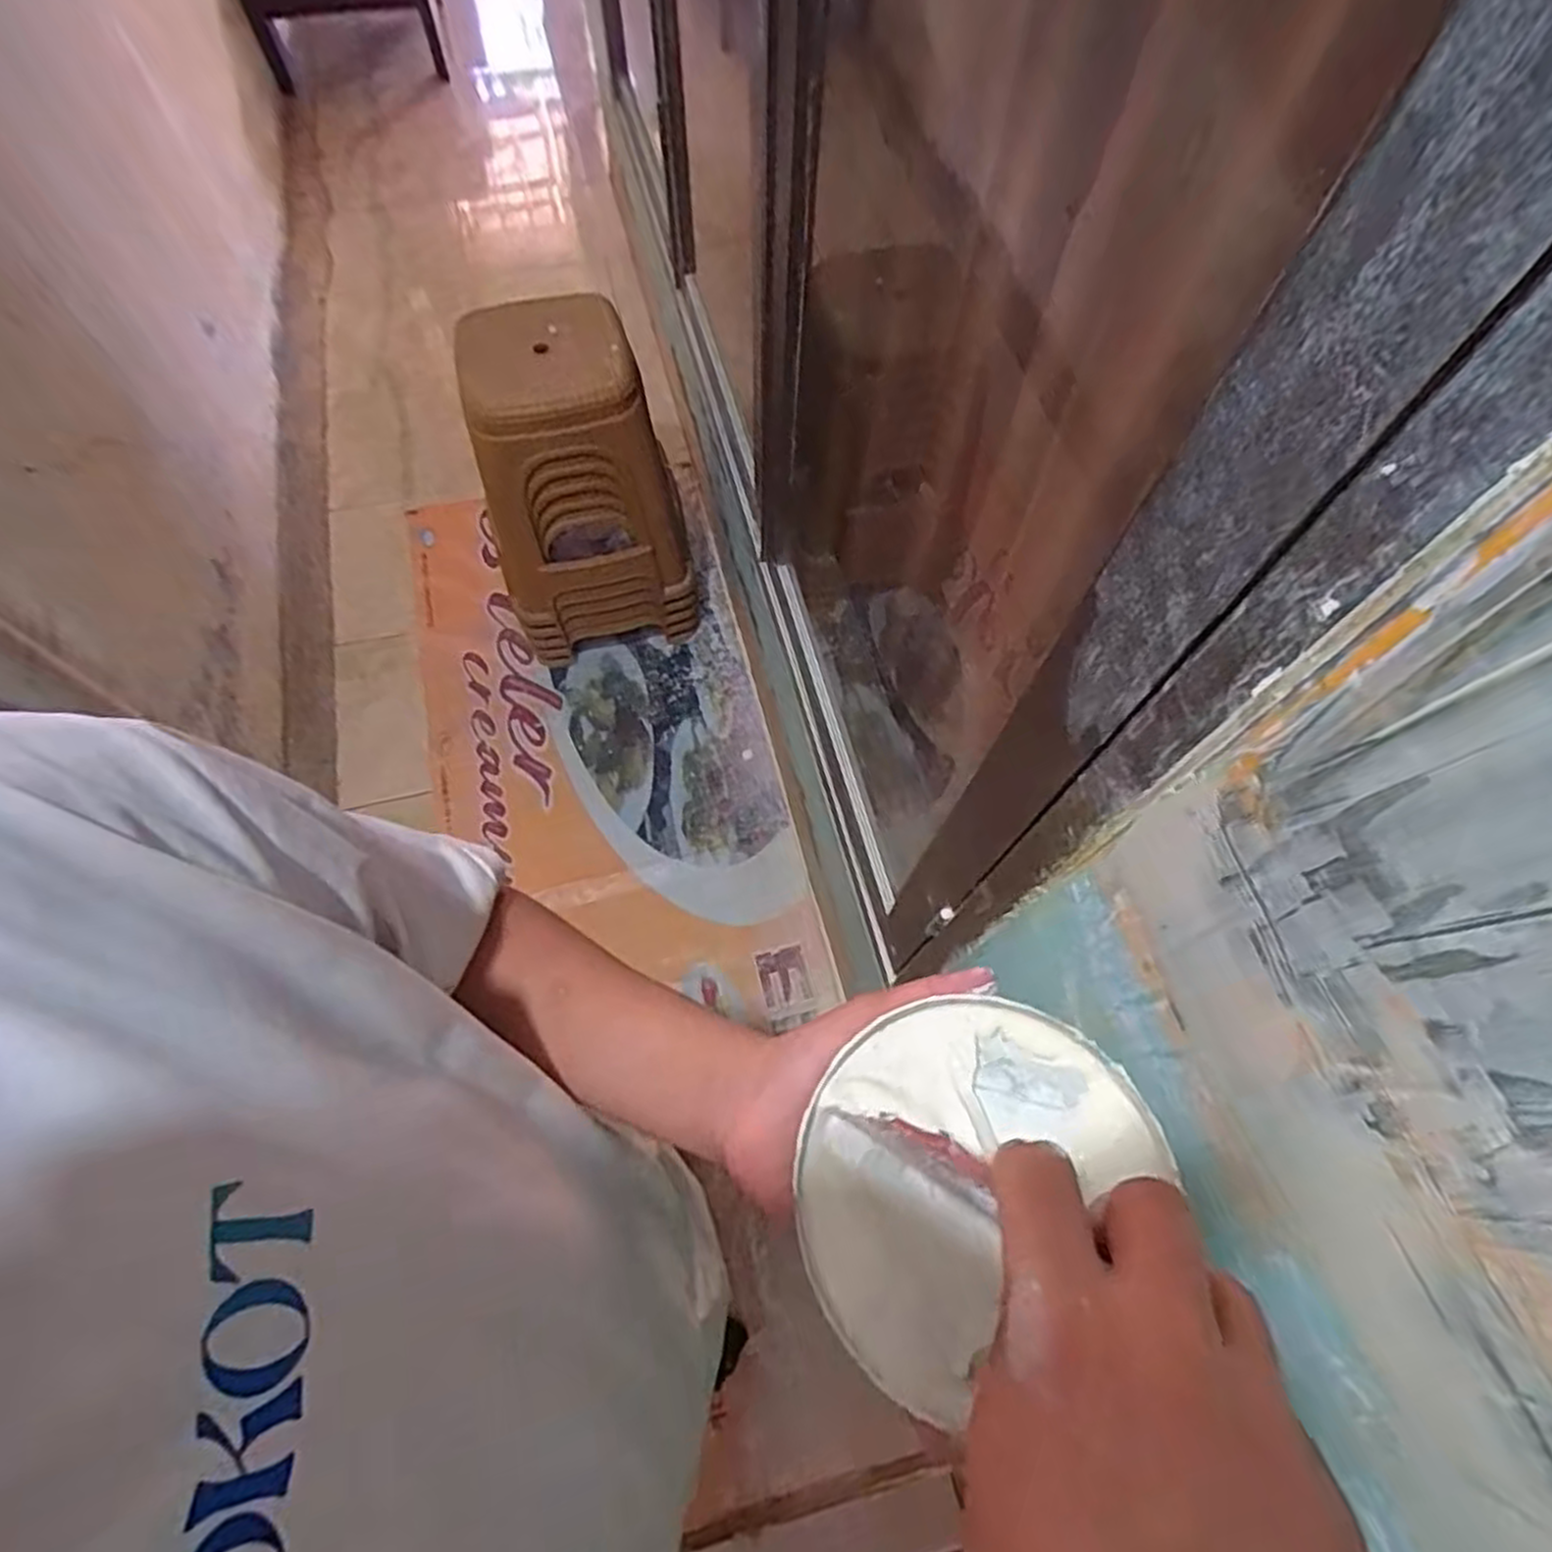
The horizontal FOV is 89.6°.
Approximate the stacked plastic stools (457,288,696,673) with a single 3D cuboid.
[{"bbox_3d":[-0.380,-0.532,1.512,0.363,0.640,0.293,-16,67,-8],"label":"stacked plastic stools"}]

